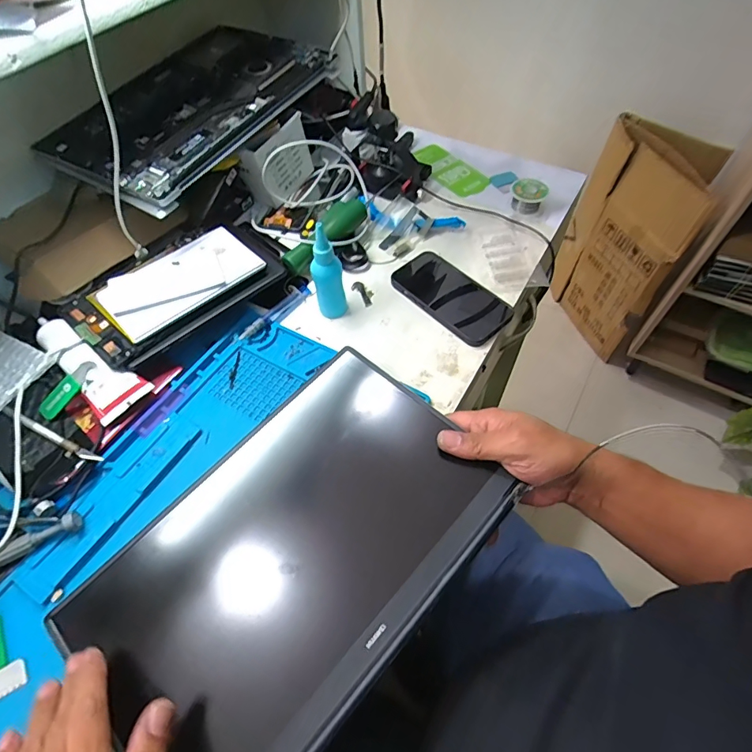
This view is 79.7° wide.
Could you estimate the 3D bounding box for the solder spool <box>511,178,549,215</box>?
[{"bbox_3d":[0.215,-0.256,0.638,0.047,0.029,0.051,-1,56,1],"label":"solder spool"}]

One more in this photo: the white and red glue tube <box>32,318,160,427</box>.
[{"bbox_3d":[-0.312,-0.016,0.490,0.167,0.041,0.056,37,64,23],"label":"white and red glue tube"}]

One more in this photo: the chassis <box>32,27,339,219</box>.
[{"bbox_3d":[-0.241,-0.364,0.604,0.223,0.031,0.369,25,60,17],"label":"chassis"}]

